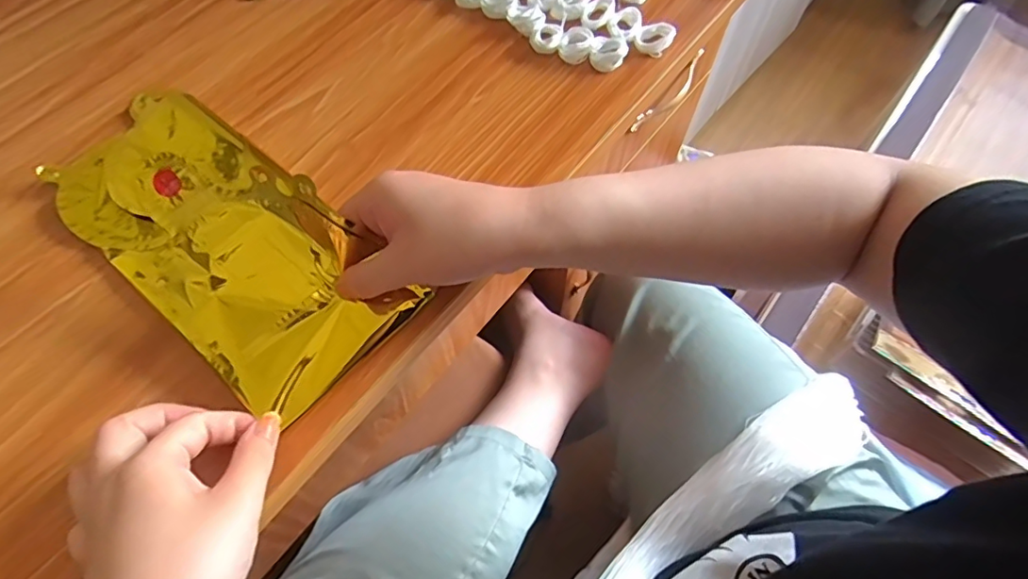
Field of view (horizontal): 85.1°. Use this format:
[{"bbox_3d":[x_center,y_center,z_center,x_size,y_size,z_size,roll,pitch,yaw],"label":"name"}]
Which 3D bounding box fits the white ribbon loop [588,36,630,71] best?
[{"bbox_3d":[0.076,-0.191,0.449,0.028,0.011,0.028,0,64,-1],"label":"white ribbon loop"}]

